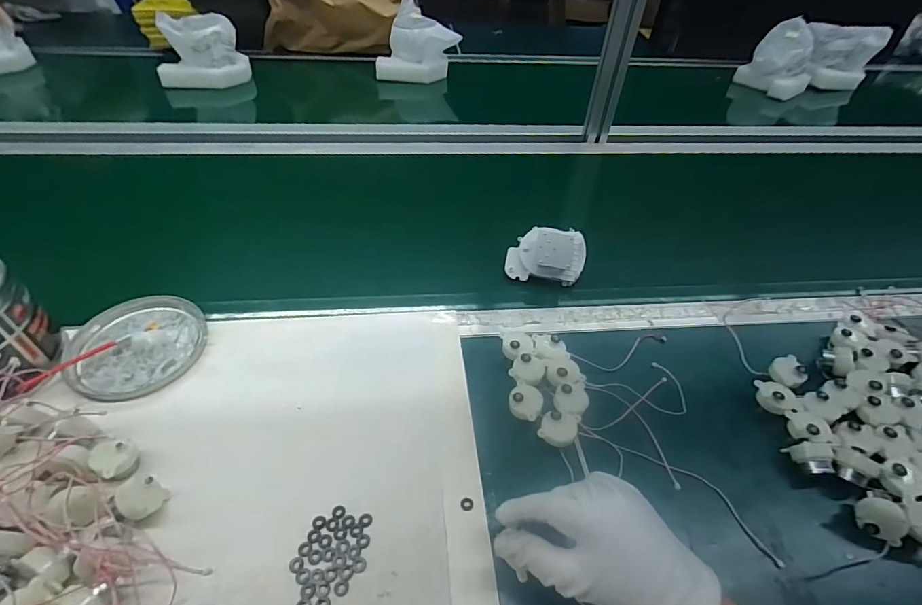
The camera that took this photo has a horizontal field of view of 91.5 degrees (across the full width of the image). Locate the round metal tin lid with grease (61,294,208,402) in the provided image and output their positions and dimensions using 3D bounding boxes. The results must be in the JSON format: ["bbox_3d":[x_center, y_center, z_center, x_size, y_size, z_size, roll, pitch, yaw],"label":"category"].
[{"bbox_3d":[-0.349,0.043,0.485,0.136,0.014,0.129,2,45,-2],"label":"round metal tin lid with grease"}]

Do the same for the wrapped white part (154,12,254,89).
[{"bbox_3d":[-0.578,-0.556,0.998,0.186,0.122,0.093,-14,48,-17],"label":"wrapped white part"}]

